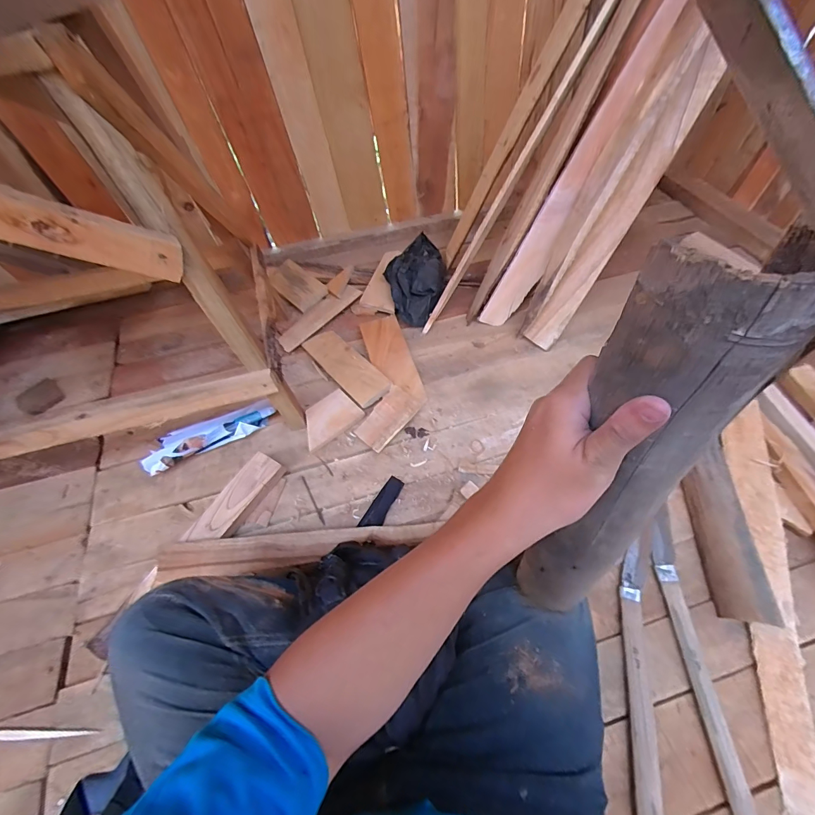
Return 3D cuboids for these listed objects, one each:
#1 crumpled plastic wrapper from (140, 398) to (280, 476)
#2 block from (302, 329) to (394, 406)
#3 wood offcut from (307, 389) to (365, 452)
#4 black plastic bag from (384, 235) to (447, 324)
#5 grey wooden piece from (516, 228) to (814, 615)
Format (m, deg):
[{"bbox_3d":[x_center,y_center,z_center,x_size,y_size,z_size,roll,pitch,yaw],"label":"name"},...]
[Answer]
[{"bbox_3d":[-0.407,0.054,0.802,0.264,0.047,0.072,-28,61,-14],"label":"crumpled plastic wrapper"},{"bbox_3d":[-0.144,-0.104,0.891,0.084,0.027,0.256,-37,63,-18],"label":"block"},{"bbox_3d":[-0.172,0.022,0.831,0.129,0.013,0.096,-36,63,-18],"label":"wood offcut"},{"bbox_3d":[0.021,-0.329,0.991,0.151,0.062,0.251,3,58,5],"label":"black plastic bag"},{"bbox_3d":[0.148,0.082,0.297,0.073,0.430,0.024,19,53,23],"label":"grey wooden piece"}]

